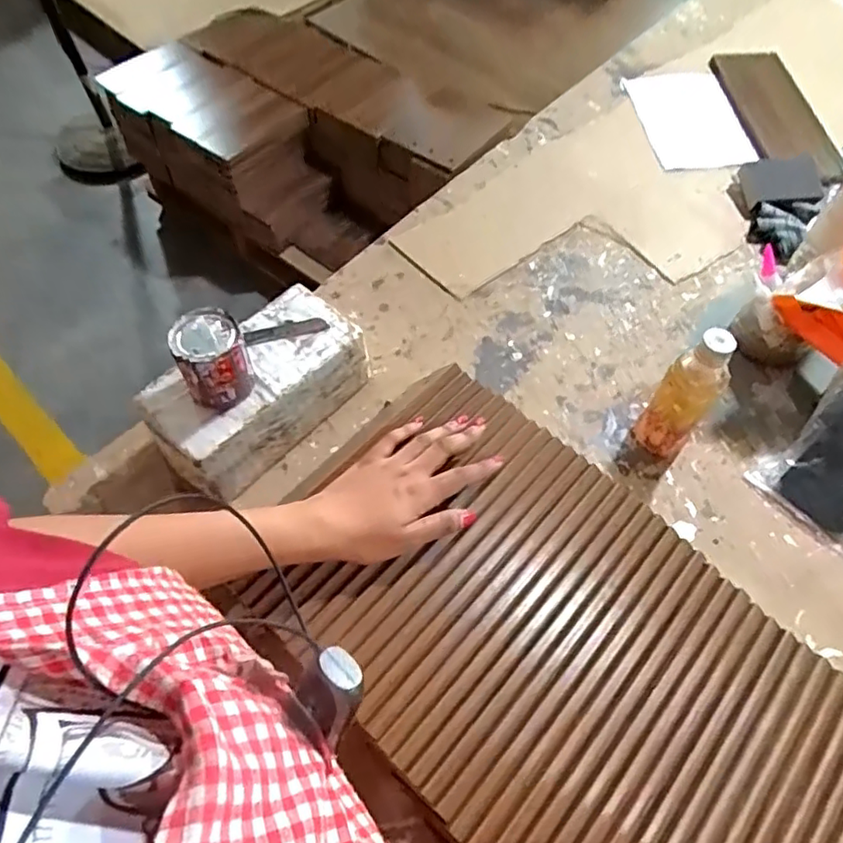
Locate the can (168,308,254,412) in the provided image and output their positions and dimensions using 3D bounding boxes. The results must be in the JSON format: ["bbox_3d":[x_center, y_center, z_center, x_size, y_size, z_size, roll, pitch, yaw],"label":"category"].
[{"bbox_3d":[-0.194,-0.057,0.578,0.060,0.074,0.061,-1,55,2],"label":"can"}]

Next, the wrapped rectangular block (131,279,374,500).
[{"bbox_3d":[-0.170,-0.030,0.655,0.109,0.103,0.223,34,63,23],"label":"wrapped rectangular block"}]

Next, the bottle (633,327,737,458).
[{"bbox_3d":[0.263,-0.023,0.627,0.058,0.168,0.046,35,64,22],"label":"bottle"}]

